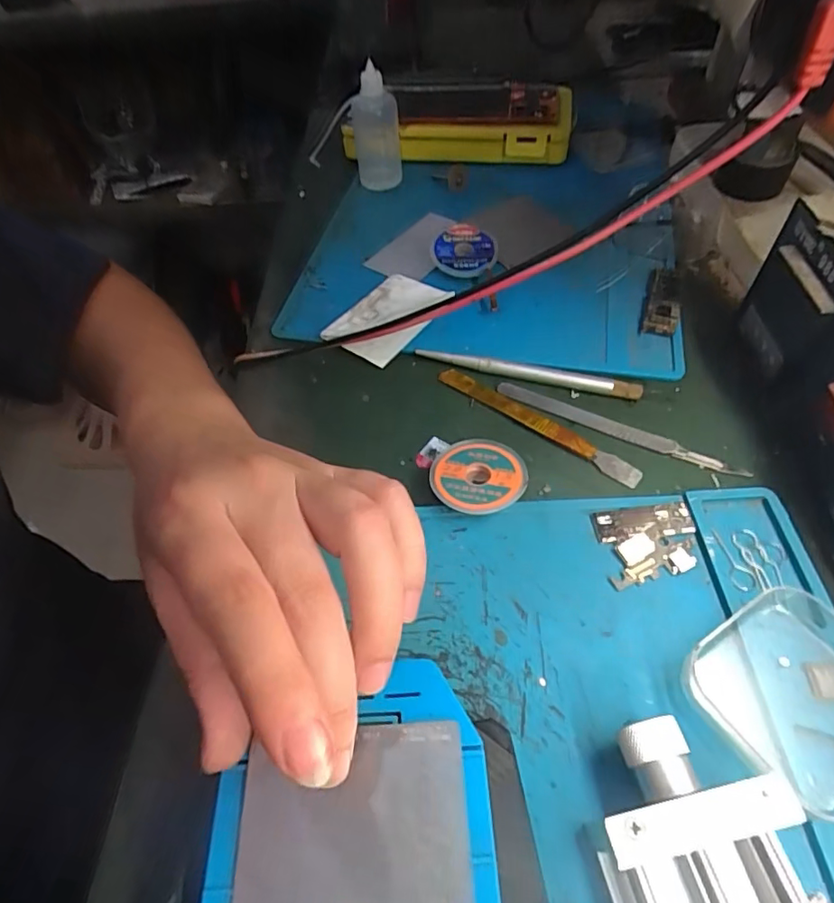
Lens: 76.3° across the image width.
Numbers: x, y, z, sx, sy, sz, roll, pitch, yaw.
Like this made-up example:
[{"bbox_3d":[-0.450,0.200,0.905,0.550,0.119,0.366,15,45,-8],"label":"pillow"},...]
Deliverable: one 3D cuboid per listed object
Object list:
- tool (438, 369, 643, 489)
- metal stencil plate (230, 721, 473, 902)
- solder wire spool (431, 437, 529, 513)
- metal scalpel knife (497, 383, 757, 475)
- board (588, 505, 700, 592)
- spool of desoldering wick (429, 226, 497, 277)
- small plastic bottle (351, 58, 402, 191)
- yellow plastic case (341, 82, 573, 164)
[{"bbox_3d":[0.063,-0.017,0.284,0.120,0.004,0.011,32,62,26],"label":"tool"},{"bbox_3d":[-0.020,0.115,0.162,0.070,0.004,0.054,-4,53,2],"label":"metal stencil plate"},{"bbox_3d":[0.030,0.013,0.259,0.044,0.012,0.041,-2,53,3],"label":"solder wire spool"},{"bbox_3d":[0.102,-0.013,0.279,0.127,0.004,0.010,22,57,20],"label":"metal scalpel knife"},{"bbox_3d":[0.103,0.040,0.236,0.043,0.004,0.036,-6,52,0],"label":"board"},{"bbox_3d":[0.031,-0.134,0.358,0.043,0.007,0.040,-1,69,4],"label":"spool of desoldering wick"},{"bbox_3d":[-0.033,-0.255,0.420,0.037,0.077,0.039,-4,53,1],"label":"small plastic bottle"},{"bbox_3d":[0.040,-0.295,0.473,0.187,0.037,0.103,8,54,11],"label":"yellow plastic case"}]

